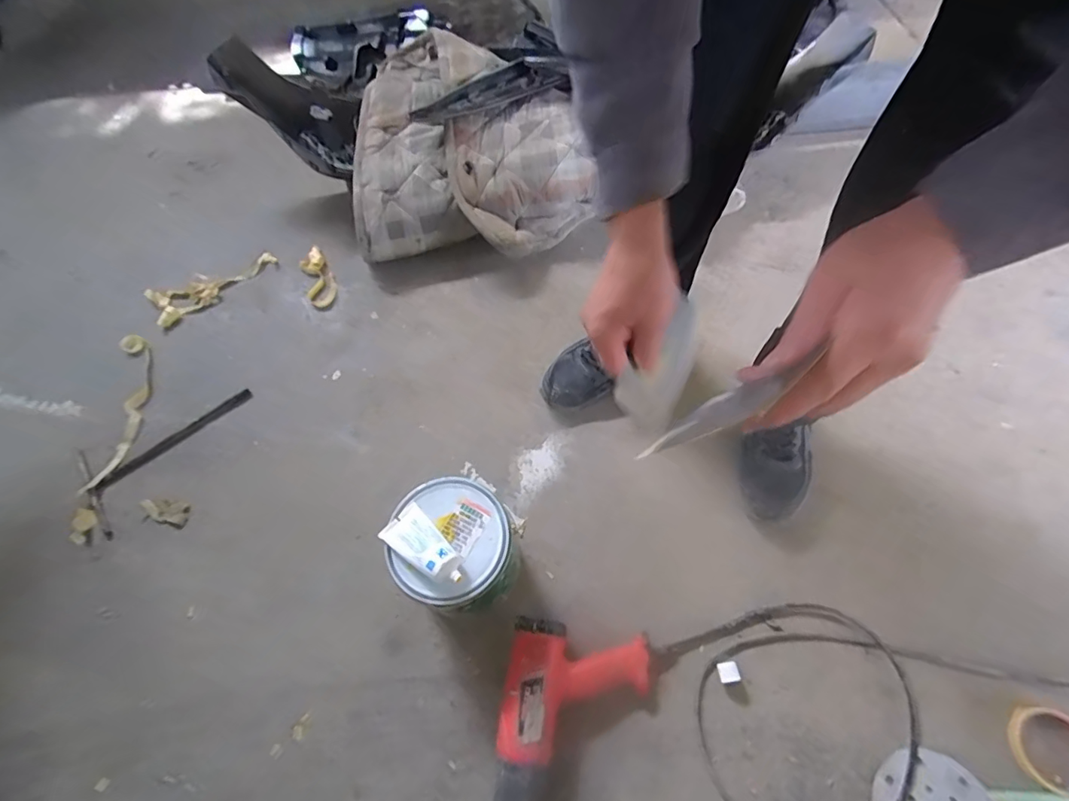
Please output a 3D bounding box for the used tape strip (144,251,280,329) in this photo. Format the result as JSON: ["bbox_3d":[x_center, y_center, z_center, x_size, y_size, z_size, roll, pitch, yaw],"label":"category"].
[{"bbox_3d":[-0.688,-0.260,1.074,0.256,0.014,0.111,-36,65,-17],"label":"used tape strip"}]

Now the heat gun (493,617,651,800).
[{"bbox_3d":[0.053,0.414,0.631,0.188,0.086,0.236,3,61,4],"label":"heat gun"}]

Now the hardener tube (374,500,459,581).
[{"bbox_3d":[-0.133,0.176,0.608,0.116,0.033,0.055,36,68,20],"label":"hardener tube"}]

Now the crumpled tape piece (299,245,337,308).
[{"bbox_3d":[-0.463,-0.263,1.067,0.061,0.020,0.146,-24,63,-11],"label":"crumpled tape piece"}]

